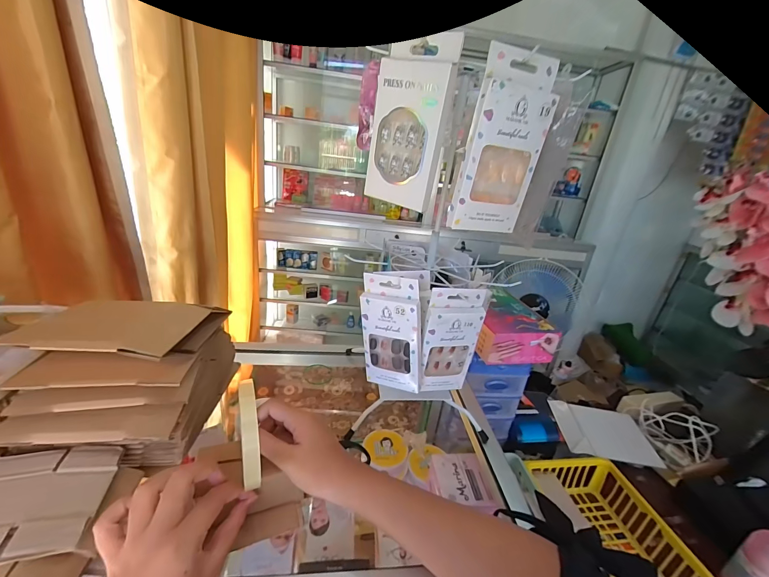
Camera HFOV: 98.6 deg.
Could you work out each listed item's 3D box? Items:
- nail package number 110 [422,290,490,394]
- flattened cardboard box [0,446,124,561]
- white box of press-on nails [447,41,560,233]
[{"bbox_3d":[0.078,0.065,0.397,0.072,0.134,0.016,1,24,-15],"label":"nail package number 110"},{"bbox_3d":[-0.334,0.188,0.289,0.150,0.013,0.097,-1,24,-18],"label":"flattened cardboard box"},{"bbox_3d":[0.103,-0.121,0.284,0.073,0.139,0.015,-1,24,-20],"label":"white box of press-on nails"}]

